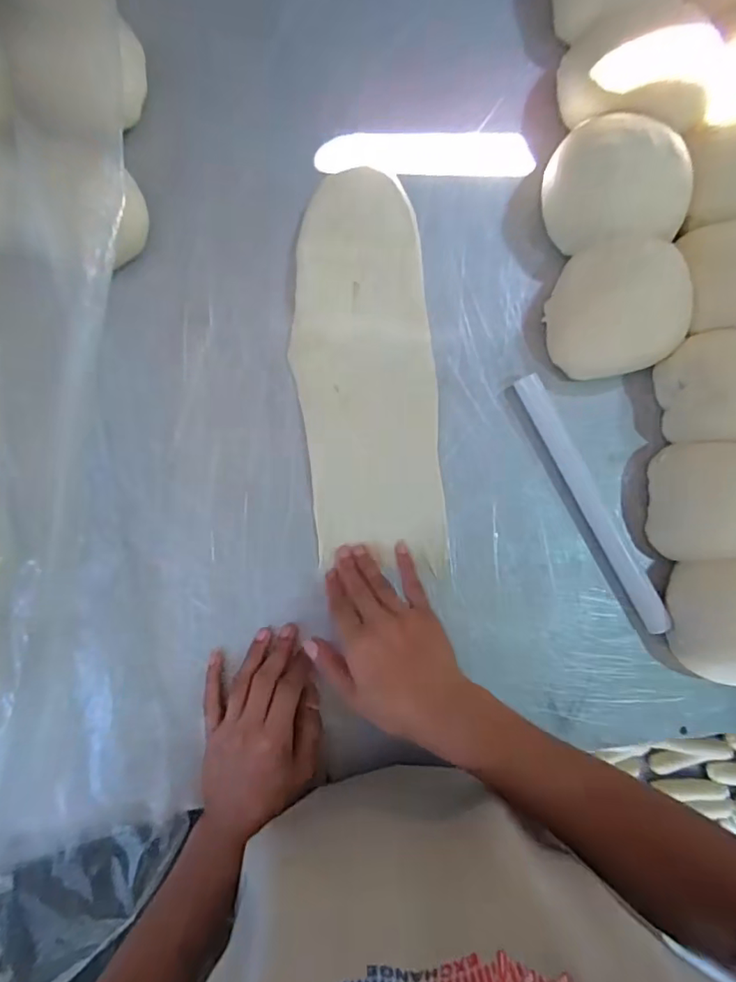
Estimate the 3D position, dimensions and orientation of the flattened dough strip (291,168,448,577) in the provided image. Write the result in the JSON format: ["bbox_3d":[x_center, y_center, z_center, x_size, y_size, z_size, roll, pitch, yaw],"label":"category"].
[{"bbox_3d":[0.000,-0.102,0.458,0.115,0.009,0.330,-5,90,-7],"label":"flattened dough strip"}]

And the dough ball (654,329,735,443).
[{"bbox_3d":[0.319,-0.089,0.459,0.110,0.055,0.100,2,87,-6],"label":"dough ball"}]

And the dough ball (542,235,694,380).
[{"bbox_3d":[0.218,-0.158,0.463,0.110,0.048,0.106,0,87,-6],"label":"dough ball"}]

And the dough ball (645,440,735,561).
[{"bbox_3d":[0.310,0.009,0.462,0.101,0.048,0.100,1,87,-6],"label":"dough ball"}]

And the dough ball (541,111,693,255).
[{"bbox_3d":[0.207,-0.256,0.445,0.097,0.077,0.091,0,87,-6],"label":"dough ball"}]

